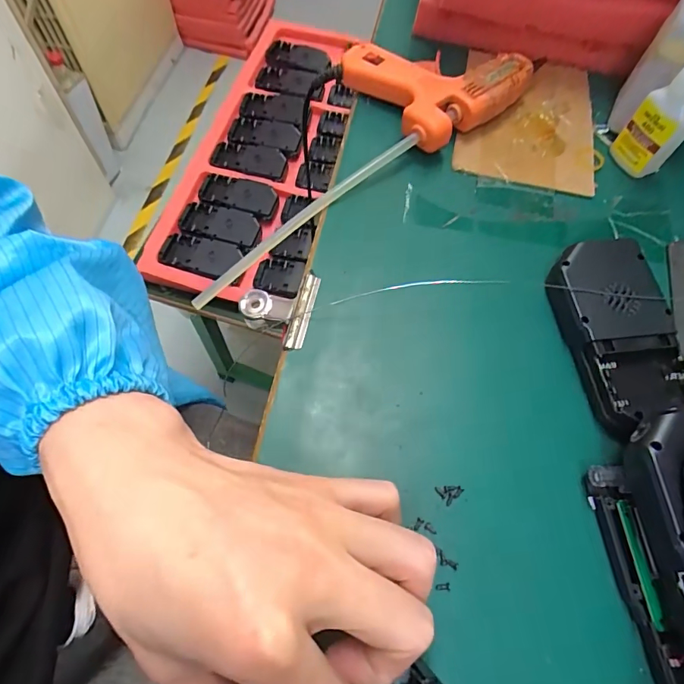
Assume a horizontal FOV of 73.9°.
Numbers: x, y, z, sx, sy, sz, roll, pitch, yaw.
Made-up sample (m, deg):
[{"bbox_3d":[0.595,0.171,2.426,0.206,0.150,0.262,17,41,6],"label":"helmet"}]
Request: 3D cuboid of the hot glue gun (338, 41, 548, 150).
[{"bbox_3d":[0.067,-0.199,0.344,0.108,0.031,0.106,-35,70,-17],"label":"hot glue gun"}]

